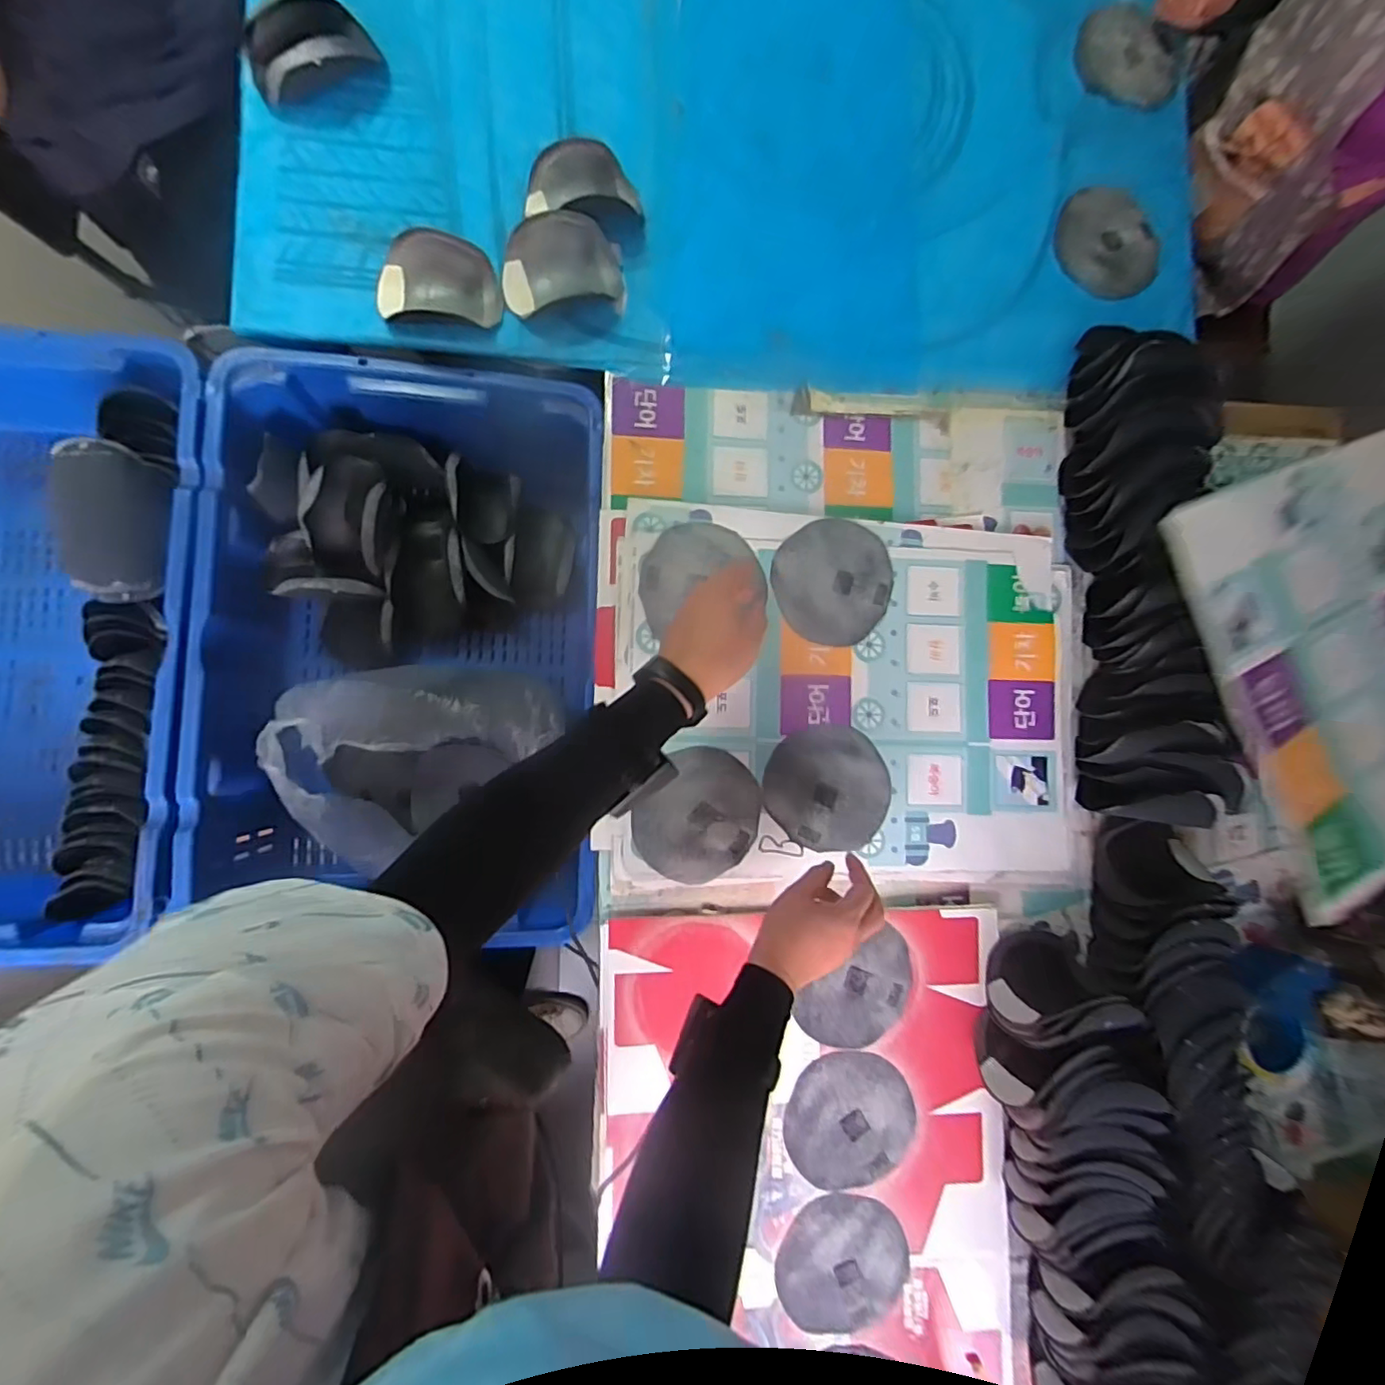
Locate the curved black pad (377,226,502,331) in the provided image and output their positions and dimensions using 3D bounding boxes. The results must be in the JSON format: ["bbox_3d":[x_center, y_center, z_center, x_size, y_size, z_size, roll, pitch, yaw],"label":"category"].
[{"bbox_3d":[-0.289,-0.470,0.691,0.130,0.034,0.085,-2,85,-7],"label":"curved black pad"}]

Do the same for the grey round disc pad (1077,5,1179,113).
[{"bbox_3d":[0.617,-0.903,0.860,0.148,0.014,0.163,21,83,-5],"label":"grey round disc pad"}]

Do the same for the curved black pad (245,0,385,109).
[{"bbox_3d":[-0.434,-0.730,0.687,0.140,0.047,0.087,-27,88,-9],"label":"curved black pad"}]

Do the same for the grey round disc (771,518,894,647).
[{"bbox_3d":[0.168,-0.130,0.722,0.148,0.016,0.148,1,85,-7],"label":"grey round disc"}]

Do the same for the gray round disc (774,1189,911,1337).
[{"bbox_3d":[0.172,0.648,0.692,0.149,0.011,0.141,0,87,-7],"label":"gray round disc"}]

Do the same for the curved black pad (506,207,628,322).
[{"bbox_3d":[-0.152,-0.497,0.700,0.138,0.045,0.103,-9,86,-8],"label":"curved black pad"}]

